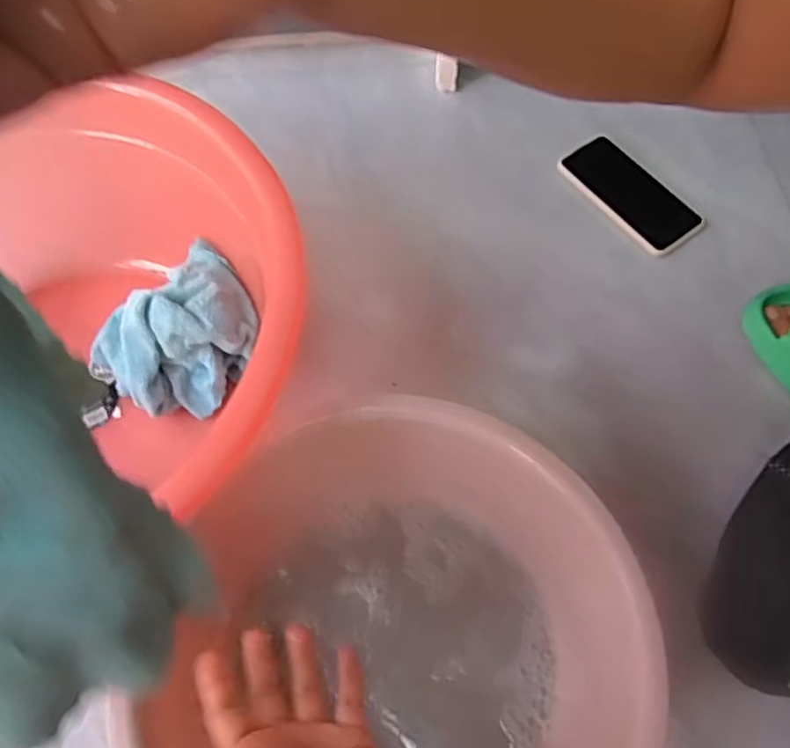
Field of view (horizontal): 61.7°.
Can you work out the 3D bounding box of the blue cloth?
[{"bbox_3d":[-0.198,-0.035,0.625,0.117,0.091,0.152,41,71,18],"label":"blue cloth"}]

